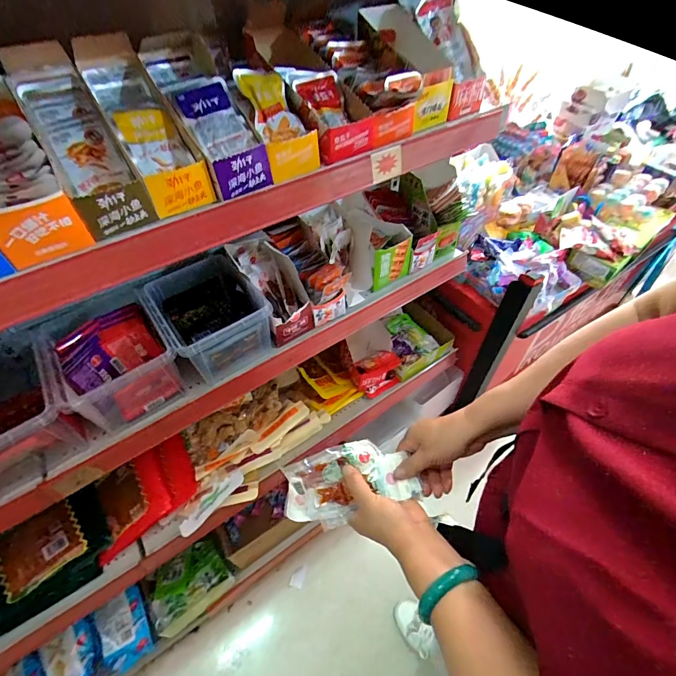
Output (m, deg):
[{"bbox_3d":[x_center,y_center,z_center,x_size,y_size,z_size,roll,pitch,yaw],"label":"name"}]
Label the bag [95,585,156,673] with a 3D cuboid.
[{"bbox_3d":[-0.519,0.719,0.875,0.121,0.062,0.132,-26,54,-19],"label":"bag"}]

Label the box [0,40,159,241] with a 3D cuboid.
[{"bbox_3d":[-0.292,-0.225,0.405,0.077,0.055,0.234,-28,79,-21],"label":"box"}]

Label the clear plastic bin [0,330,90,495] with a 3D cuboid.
[{"bbox_3d":[-0.490,0.114,0.539,0.169,0.122,0.195,-30,55,-22],"label":"clear plastic bin"}]

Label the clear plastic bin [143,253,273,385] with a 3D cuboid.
[{"bbox_3d":[-0.227,-0.036,0.649,0.157,0.114,0.203,-31,55,-23],"label":"clear plastic bin"}]

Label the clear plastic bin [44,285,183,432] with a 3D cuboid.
[{"bbox_3d":[-0.364,0.033,0.599,0.164,0.111,0.206,-30,55,-22],"label":"clear plastic bin"}]

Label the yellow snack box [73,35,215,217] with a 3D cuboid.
[{"bbox_3d":[-0.235,-0.262,0.437,0.084,0.053,0.239,-28,79,-21],"label":"yellow snack box"}]

